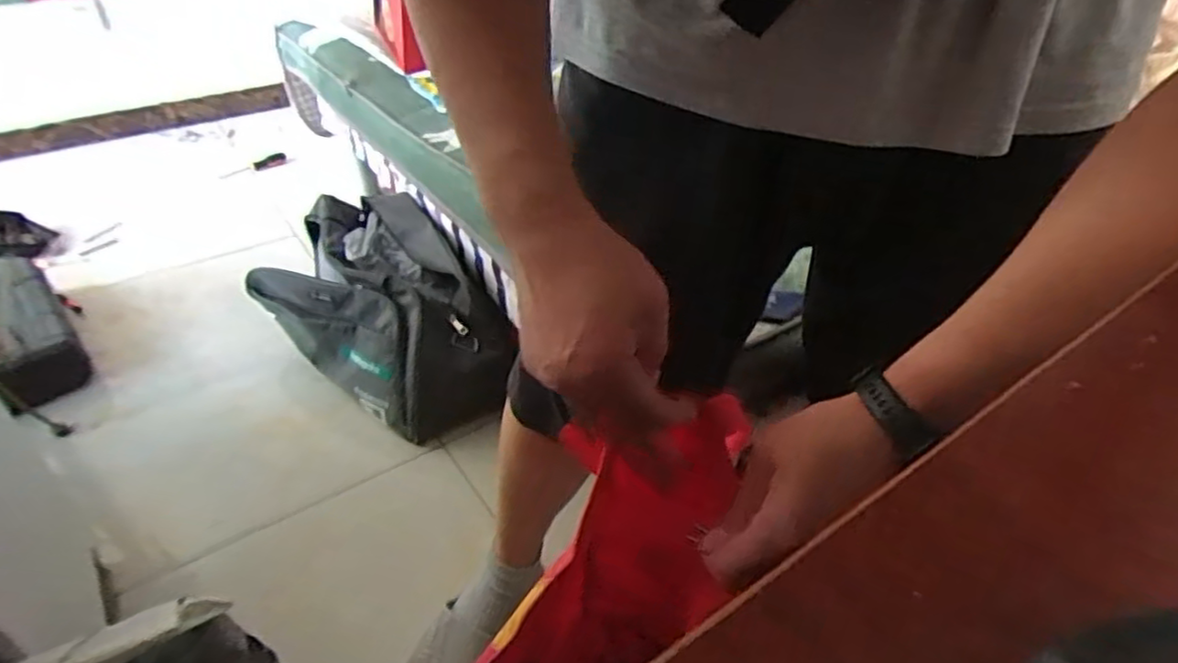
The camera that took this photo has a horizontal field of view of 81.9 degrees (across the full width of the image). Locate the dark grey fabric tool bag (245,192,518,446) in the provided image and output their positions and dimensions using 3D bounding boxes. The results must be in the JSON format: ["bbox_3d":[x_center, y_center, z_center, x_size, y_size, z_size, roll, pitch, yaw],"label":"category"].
[{"bbox_3d":[-0.374,-0.027,1.231,0.285,0.275,0.457,-30,50,-33],"label":"dark grey fabric tool bag"}]

